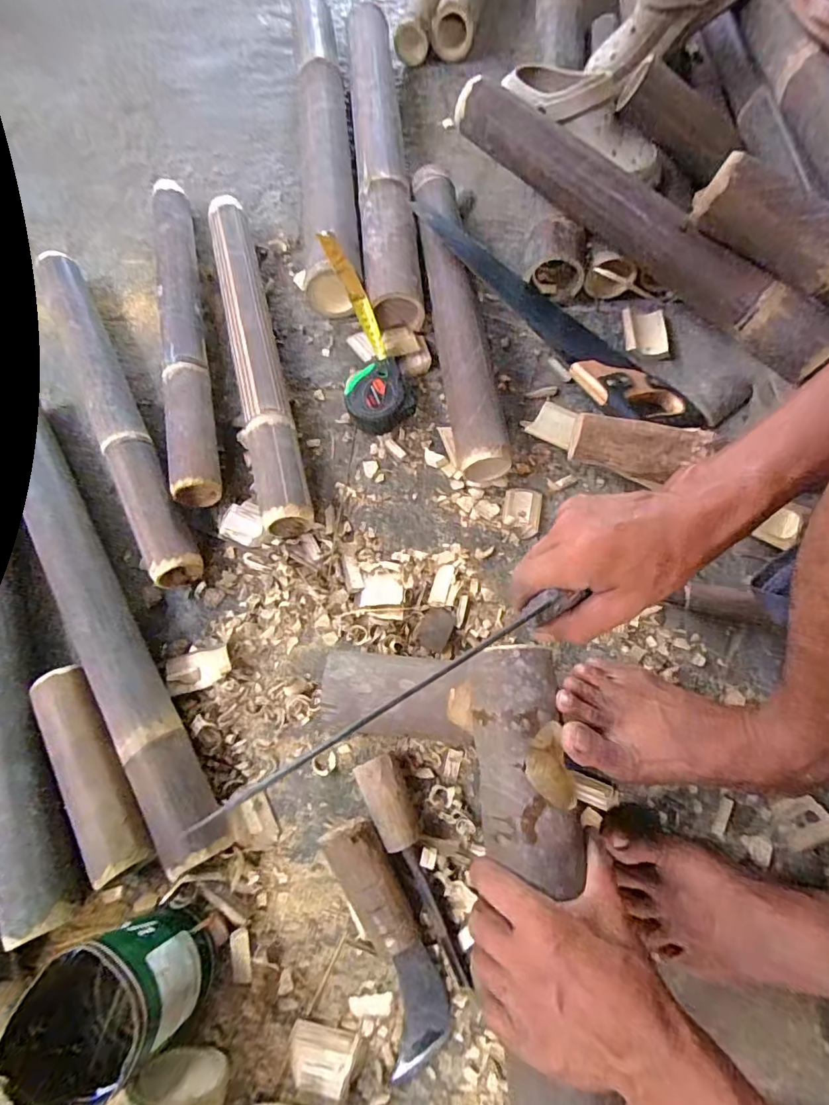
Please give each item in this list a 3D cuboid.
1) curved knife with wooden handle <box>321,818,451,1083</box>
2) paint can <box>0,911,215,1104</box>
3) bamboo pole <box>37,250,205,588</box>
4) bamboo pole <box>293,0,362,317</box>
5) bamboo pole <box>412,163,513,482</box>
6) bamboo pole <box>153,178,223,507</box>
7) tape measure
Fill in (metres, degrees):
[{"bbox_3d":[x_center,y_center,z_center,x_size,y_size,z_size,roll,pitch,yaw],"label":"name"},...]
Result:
[{"bbox_3d":[-0.022,0.340,0.439,0.059,0.041,0.203,-21,69,-5],"label":"curved knife with wooden handle"},{"bbox_3d":[-0.235,0.352,0.399,0.106,0.113,0.093,-31,71,-9],"label":"paint can"},{"bbox_3d":[-0.378,-0.182,0.634,0.054,0.058,0.495,-27,70,-7],"label":"bamboo pole"},{"bbox_3d":[-0.149,-0.665,0.791,0.094,0.091,0.716,-7,69,0],"label":"bamboo pole"},{"bbox_3d":[0.055,-0.315,0.662,0.077,0.077,0.478,-9,69,0],"label":"bamboo pole"},{"bbox_3d":[-0.316,-0.310,0.677,0.061,0.057,0.540,-13,69,-2],"label":"bamboo pole"},{"bbox_3d":[-0.063,-0.282,0.643,0.083,0.058,0.258,-12,85,-2],"label":"tape measure"}]

